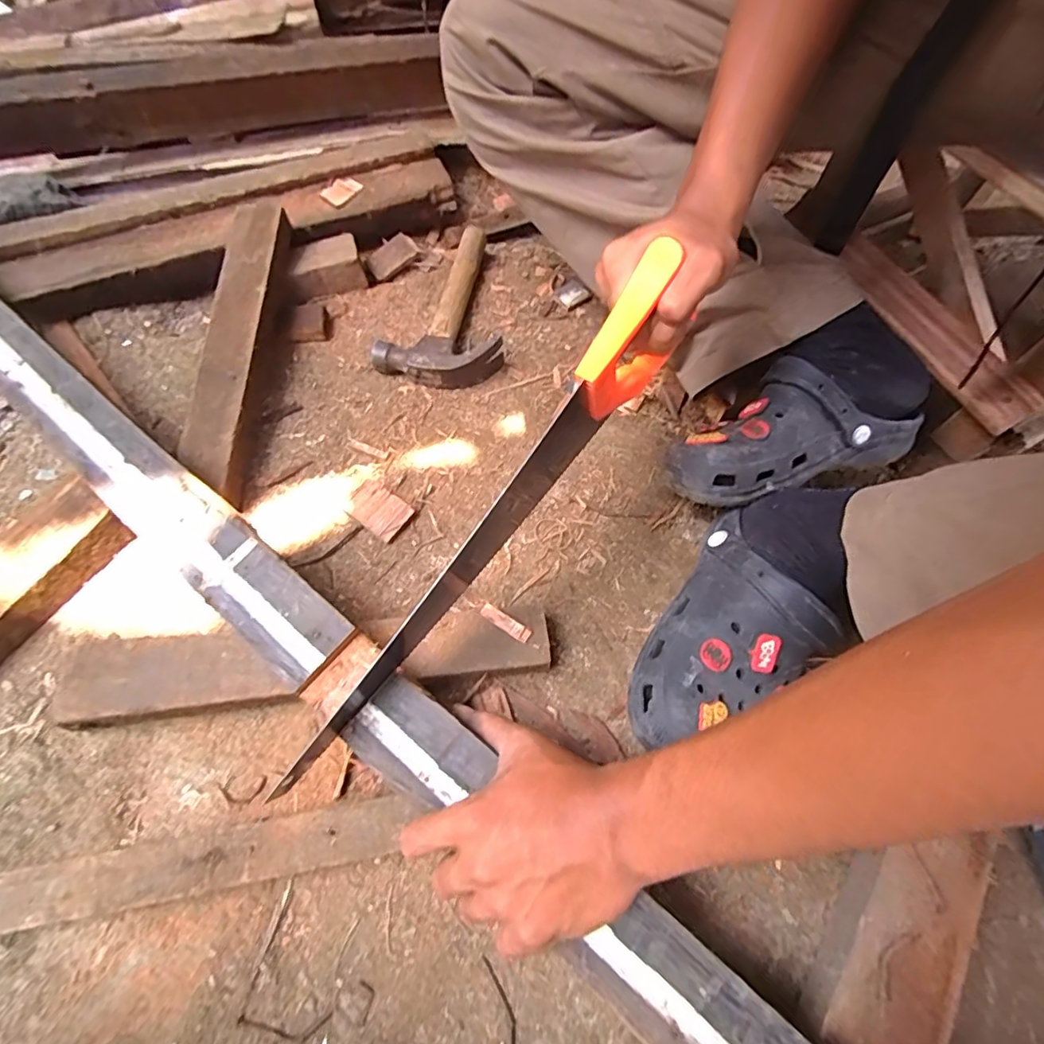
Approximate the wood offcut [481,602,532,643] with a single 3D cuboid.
[{"bbox_3d":[-0.012,0.075,0.410,0.040,0.005,0.010,32,66,13],"label":"wood offcut"}]

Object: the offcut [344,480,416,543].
[{"bbox_3d":[-0.129,-0.011,0.491,0.057,0.011,0.038,33,67,16],"label":"offcut"}]

